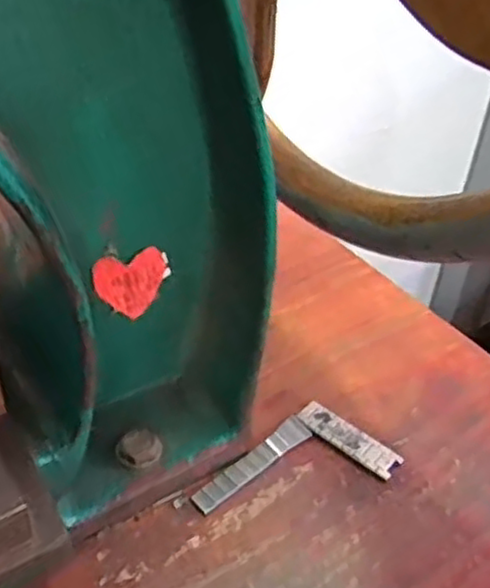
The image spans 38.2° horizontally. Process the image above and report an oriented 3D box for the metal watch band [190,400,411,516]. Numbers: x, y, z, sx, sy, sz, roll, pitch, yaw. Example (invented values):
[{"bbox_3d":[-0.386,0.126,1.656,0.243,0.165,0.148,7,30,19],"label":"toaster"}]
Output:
[{"bbox_3d":[0.031,0.105,0.401,0.065,0.004,0.105,35,49,30],"label":"metal watch band"}]

